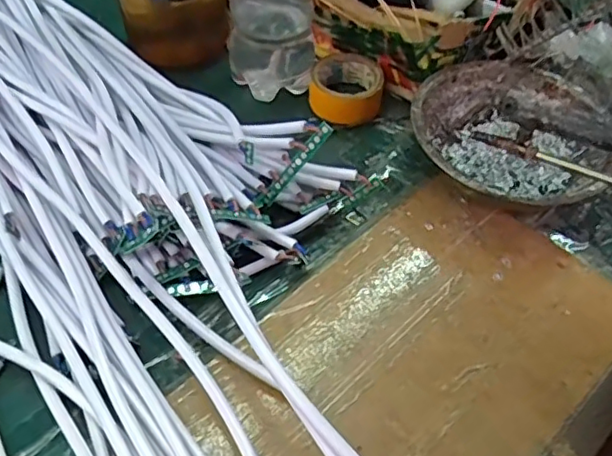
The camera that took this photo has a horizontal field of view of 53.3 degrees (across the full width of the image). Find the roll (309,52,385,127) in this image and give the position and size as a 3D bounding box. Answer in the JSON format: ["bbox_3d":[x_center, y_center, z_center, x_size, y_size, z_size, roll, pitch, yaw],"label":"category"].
[{"bbox_3d":[0.030,-0.103,0.443,0.051,0.023,0.053,0,50,0],"label":"roll"}]

